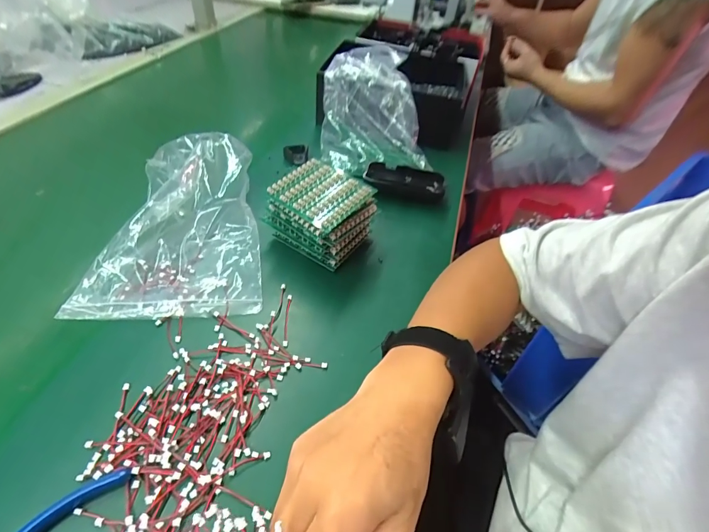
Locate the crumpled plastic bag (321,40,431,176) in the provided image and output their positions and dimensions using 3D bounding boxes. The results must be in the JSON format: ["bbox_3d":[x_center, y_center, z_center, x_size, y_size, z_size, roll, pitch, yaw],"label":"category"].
[{"bbox_3d":[0.019,-0.242,0.555,0.141,0.104,0.187,-6,48,-10],"label":"crumpled plastic bag"}]

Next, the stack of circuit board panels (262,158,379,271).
[{"bbox_3d":[-0.037,-0.054,0.405,0.090,0.080,0.087,33,53,23],"label":"stack of circuit board panels"}]

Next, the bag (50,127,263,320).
[{"bbox_3d":[-0.194,-0.053,0.392,0.174,0.077,0.221,-5,48,-10],"label":"bag"}]

